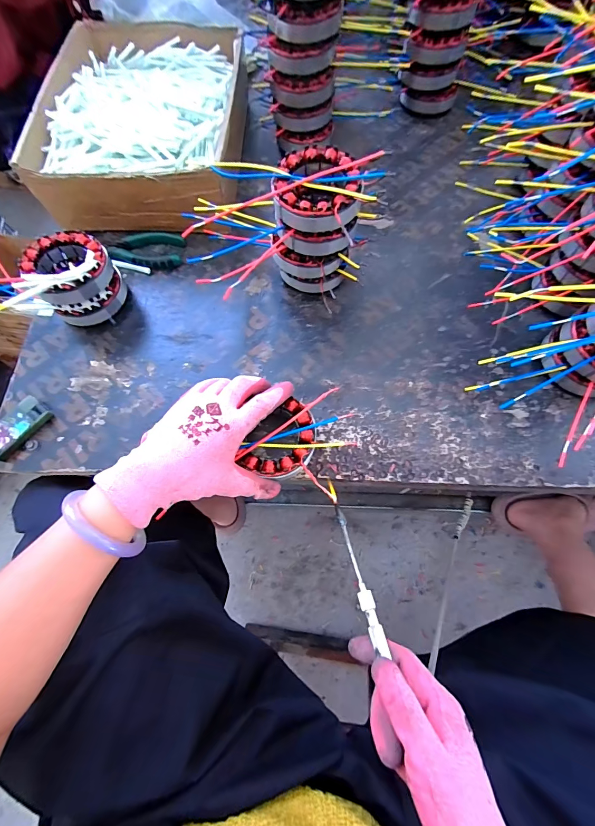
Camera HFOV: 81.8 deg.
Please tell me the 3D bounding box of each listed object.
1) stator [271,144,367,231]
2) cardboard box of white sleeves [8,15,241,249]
[{"bbox_3d":[0.022,-0.216,0.336,0.085,0.032,0.081,-1,70,2],"label":"stator"},{"bbox_3d":[-0.200,-0.396,0.485,0.256,0.110,0.344,-4,70,1],"label":"cardboard box of white sleeves"}]

